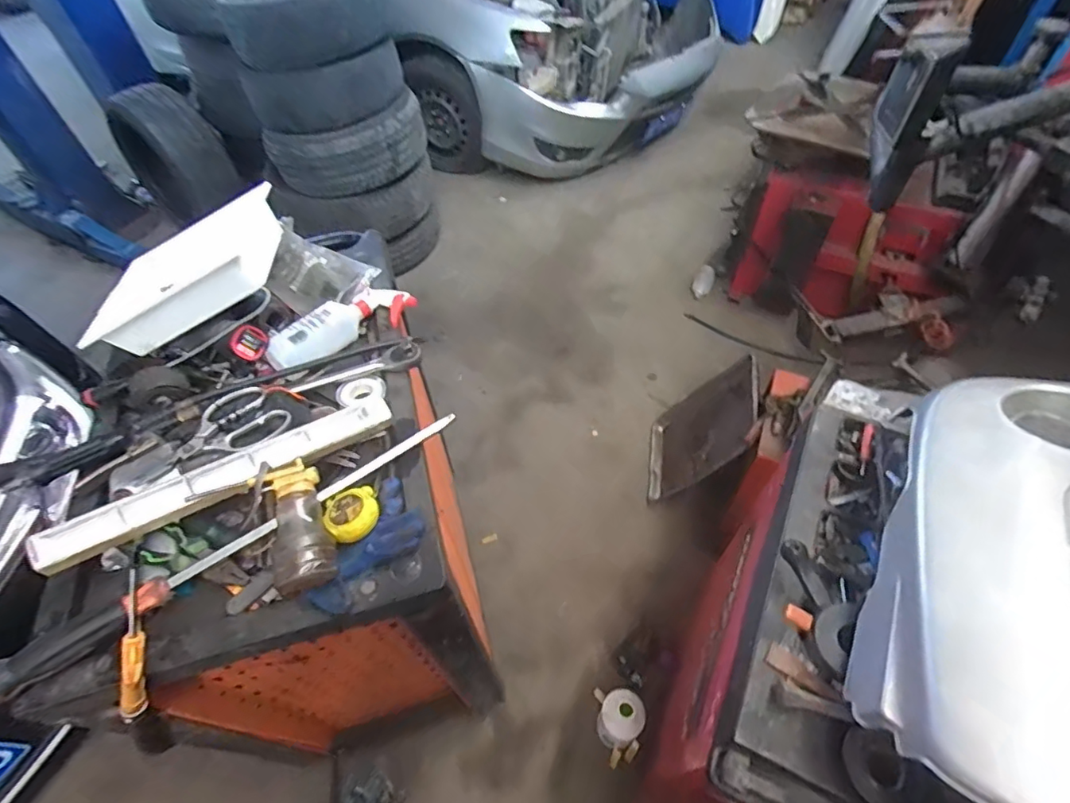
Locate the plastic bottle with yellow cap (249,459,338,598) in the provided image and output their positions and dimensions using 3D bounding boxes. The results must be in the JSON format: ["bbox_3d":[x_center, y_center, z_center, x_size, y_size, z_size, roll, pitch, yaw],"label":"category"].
[{"bbox_3d":[-0.282,0.145,0.629,0.076,0.061,0.152,-18,54,-9],"label":"plastic bottle with yellow cap"}]

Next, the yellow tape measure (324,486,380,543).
[{"bbox_3d":[-0.229,0.139,0.673,0.062,0.028,0.066,-2,53,3],"label":"yellow tape measure"}]

